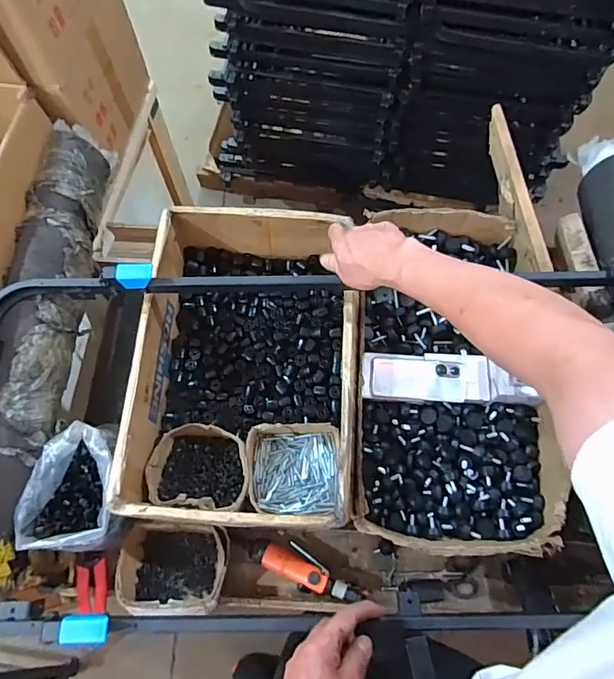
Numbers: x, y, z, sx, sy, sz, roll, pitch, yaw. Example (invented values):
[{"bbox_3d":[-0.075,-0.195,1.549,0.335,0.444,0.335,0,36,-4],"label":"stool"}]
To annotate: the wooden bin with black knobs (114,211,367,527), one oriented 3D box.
[{"bbox_3d":[-0.094,0.039,0.835,0.354,0.156,0.523,3,69,2],"label":"wooden bin with black knobs"}]

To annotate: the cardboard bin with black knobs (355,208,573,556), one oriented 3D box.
[{"bbox_3d":[0.247,0.040,0.843,0.315,0.115,0.605,3,69,2],"label":"cardboard bin with black knobs"}]

